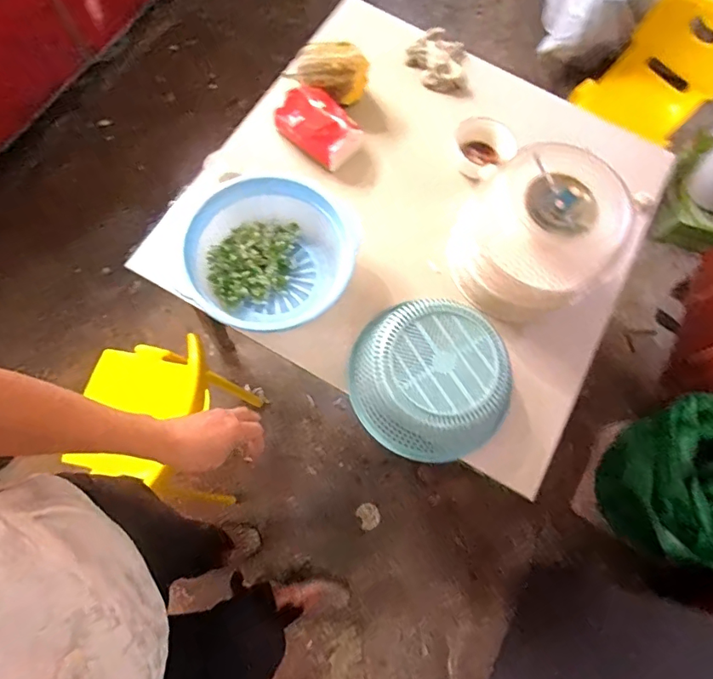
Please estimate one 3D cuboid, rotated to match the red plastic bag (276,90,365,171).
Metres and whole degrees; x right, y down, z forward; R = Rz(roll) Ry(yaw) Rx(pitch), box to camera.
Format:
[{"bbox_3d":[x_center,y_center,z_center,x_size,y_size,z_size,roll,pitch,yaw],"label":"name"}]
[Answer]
[{"bbox_3d":[-0.072,-0.410,0.899,0.153,0.082,0.102,39,74,9],"label":"red plastic bag"}]

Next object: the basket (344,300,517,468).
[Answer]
[{"bbox_3d":[0.112,0.069,0.757,0.234,0.101,0.233,1,72,-3],"label":"basket"}]

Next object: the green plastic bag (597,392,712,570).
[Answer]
[{"bbox_3d":[0.716,0.313,1.076,0.270,0.375,0.321,-15,74,-8],"label":"green plastic bag"}]

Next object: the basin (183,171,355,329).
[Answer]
[{"bbox_3d":[-0.136,-0.132,0.808,0.266,0.105,0.259,1,72,-3],"label":"basin"}]

